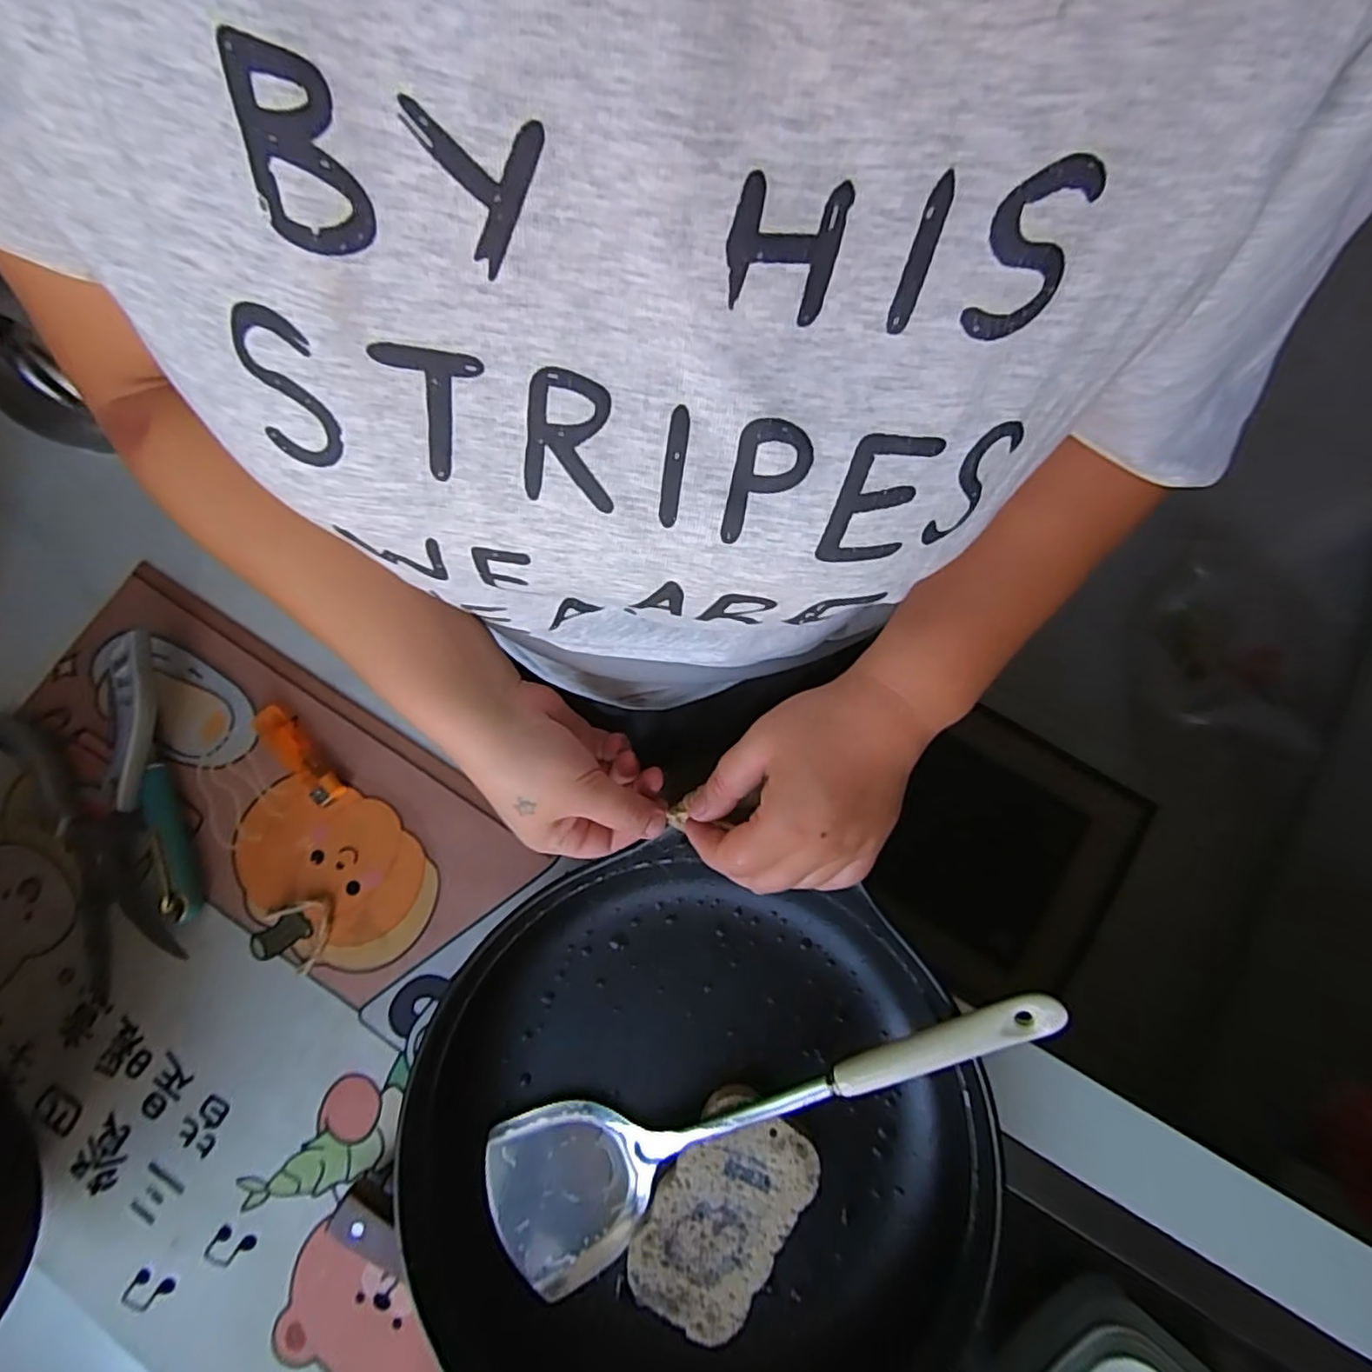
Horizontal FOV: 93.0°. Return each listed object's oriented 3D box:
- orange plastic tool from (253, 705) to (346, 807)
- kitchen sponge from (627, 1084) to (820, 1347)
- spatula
[{"bbox_3d":[-0.277,0.049,0.464,0.087,0.011,0.026,43,82,9],"label":"orange plastic tool"},{"bbox_3d":[0.022,0.309,0.387,0.073,0.020,0.119,32,81,9],"label":"kitchen sponge"},{"bbox_3d":[0.043,0.247,0.374,0.338,0.032,0.088,-26,78,10],"label":"spatula"}]

